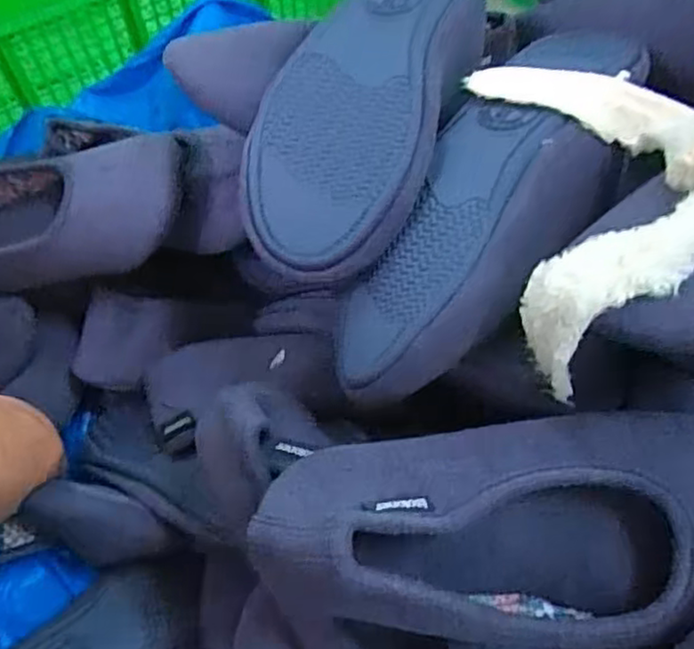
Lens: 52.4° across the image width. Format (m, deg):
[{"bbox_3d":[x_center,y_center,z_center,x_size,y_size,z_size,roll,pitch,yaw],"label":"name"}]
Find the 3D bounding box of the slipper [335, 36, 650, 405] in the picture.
[{"bbox_3d":[0.078,-0.065,0.368,0.085,0.051,0.240,31,78,20],"label":"slipper"}]

